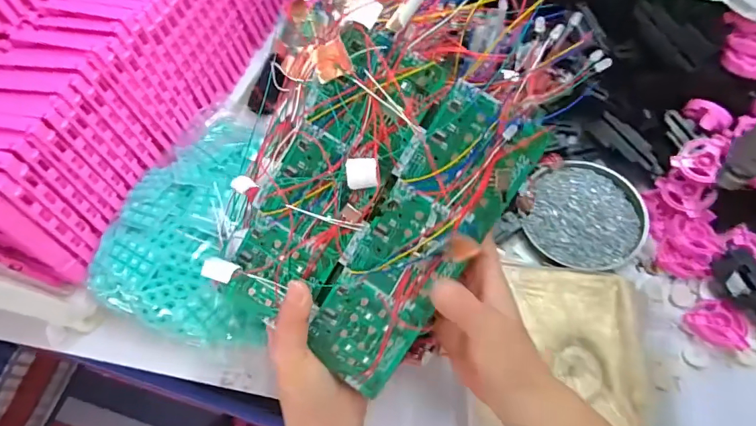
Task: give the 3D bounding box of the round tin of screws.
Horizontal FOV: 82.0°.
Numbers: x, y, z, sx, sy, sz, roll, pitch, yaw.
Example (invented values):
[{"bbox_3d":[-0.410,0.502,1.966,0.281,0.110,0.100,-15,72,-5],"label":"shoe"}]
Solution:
[{"bbox_3d":[0.242,0.000,0.508,0.126,0.034,0.129,-1,64,3],"label":"round tin of screws"}]

